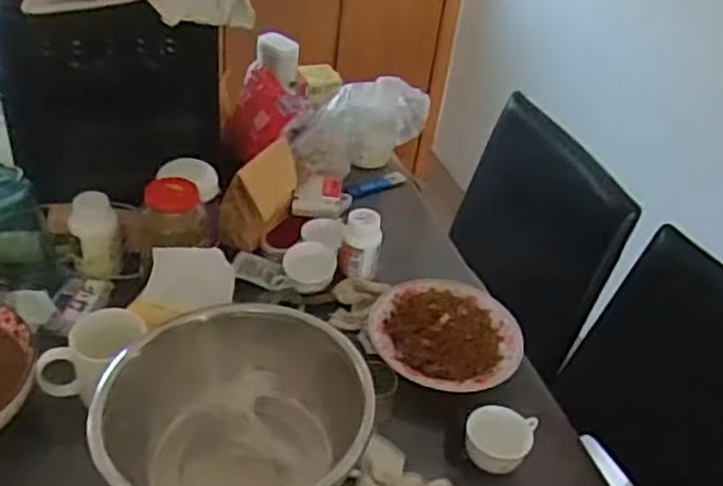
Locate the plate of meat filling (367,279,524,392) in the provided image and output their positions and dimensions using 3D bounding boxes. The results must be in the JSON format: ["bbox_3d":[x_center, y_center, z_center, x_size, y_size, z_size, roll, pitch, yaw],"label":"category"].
[{"bbox_3d":[0.107,0.097,0.919,0.185,0.043,0.187,4,39,-3],"label":"plate of meat filling"}]

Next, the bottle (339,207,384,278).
[{"bbox_3d":[0.000,0.001,0.976,0.052,0.076,0.053,7,39,1],"label":"bottle"}]

